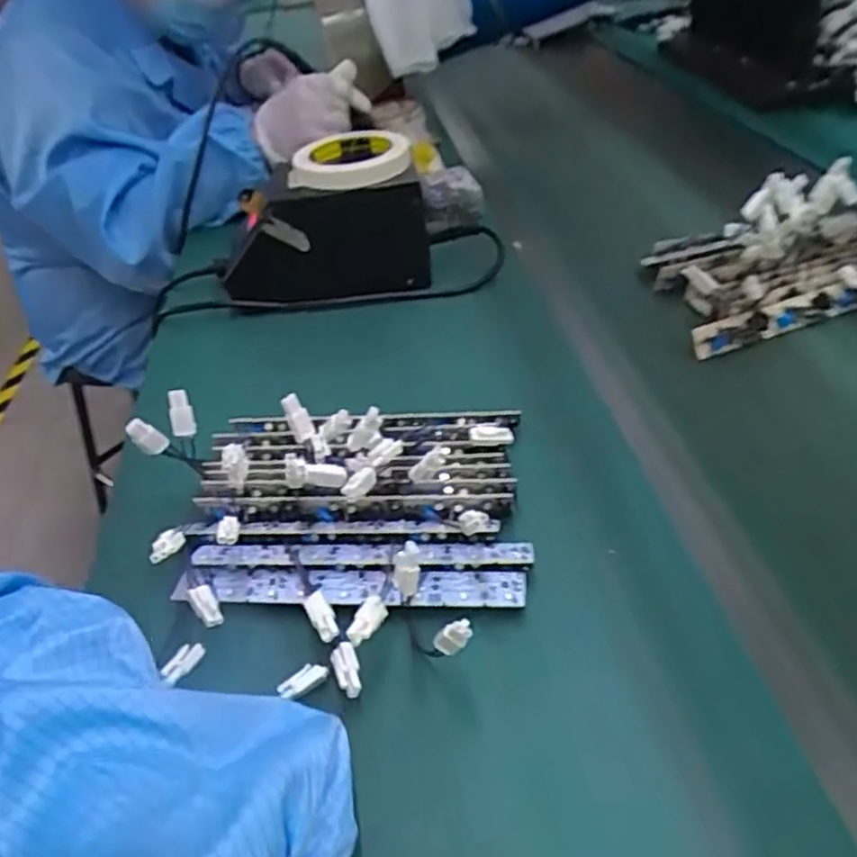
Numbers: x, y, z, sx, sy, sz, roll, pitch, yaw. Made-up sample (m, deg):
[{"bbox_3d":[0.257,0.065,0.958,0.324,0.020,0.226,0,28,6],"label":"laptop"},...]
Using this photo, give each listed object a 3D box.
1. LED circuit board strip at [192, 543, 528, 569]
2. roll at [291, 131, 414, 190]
[{"bbox_3d":[-0.039,0.071,0.396,0.190,0.005,0.019,-2,30,6],"label":"LED circuit board strip"},{"bbox_3d":[-0.071,-0.244,0.633,0.104,0.021,0.108,-2,39,2],"label":"roll"}]

